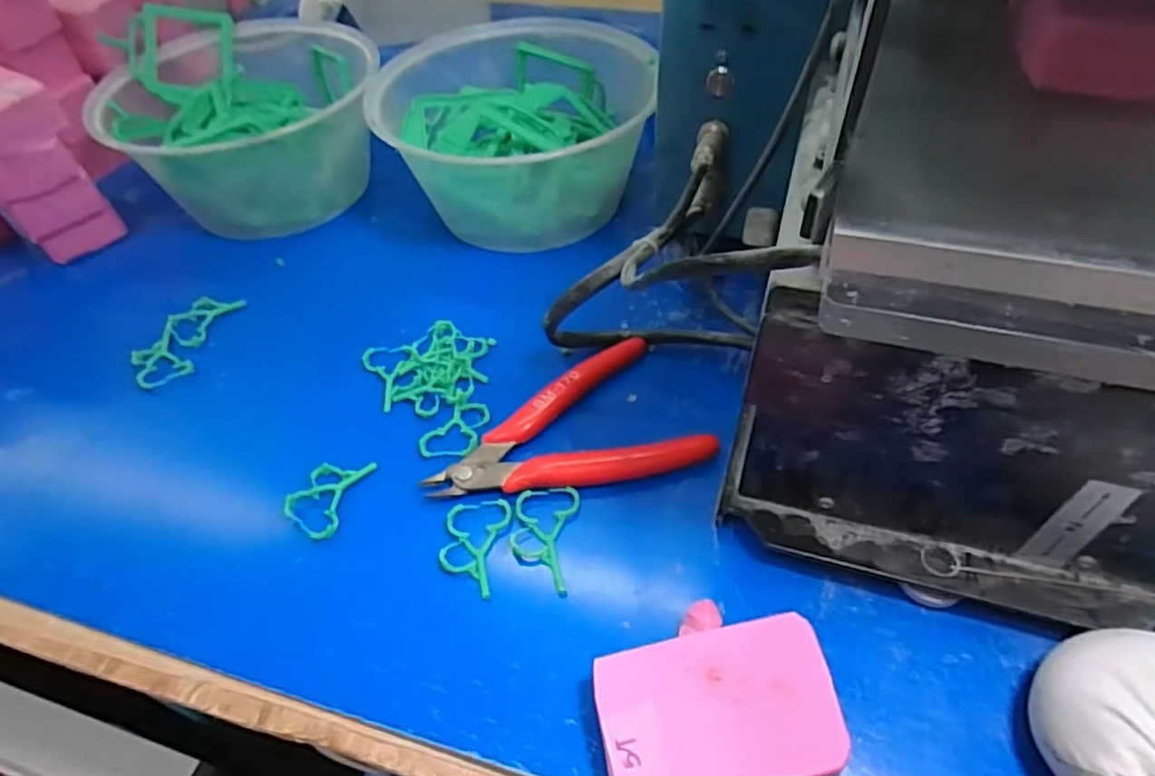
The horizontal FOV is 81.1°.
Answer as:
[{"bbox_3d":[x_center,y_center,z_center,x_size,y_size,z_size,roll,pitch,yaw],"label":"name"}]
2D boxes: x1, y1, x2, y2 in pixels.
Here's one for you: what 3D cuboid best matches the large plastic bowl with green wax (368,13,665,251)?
[{"bbox_3d":[-0.034,-0.161,0.418,0.148,0.079,0.144,-3,49,3],"label":"large plastic bowl with green wax"}]

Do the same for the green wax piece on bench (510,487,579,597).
[{"bbox_3d":[-0.014,0.059,0.272,0.025,0.004,0.045,3,50,7],"label":"green wax piece on bench"}]

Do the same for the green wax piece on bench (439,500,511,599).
[{"bbox_3d":[-0.042,0.062,0.271,0.025,0.004,0.041,2,50,7],"label":"green wax piece on bench"}]

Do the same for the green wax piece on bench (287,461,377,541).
[{"bbox_3d":[-0.108,0.045,0.291,0.024,0.009,0.039,13,52,15],"label":"green wax piece on bench"}]

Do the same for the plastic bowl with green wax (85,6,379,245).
[{"bbox_3d":[-0.206,-0.173,0.437,0.156,0.089,0.156,-3,49,3],"label":"plastic bowl with green wax"}]

